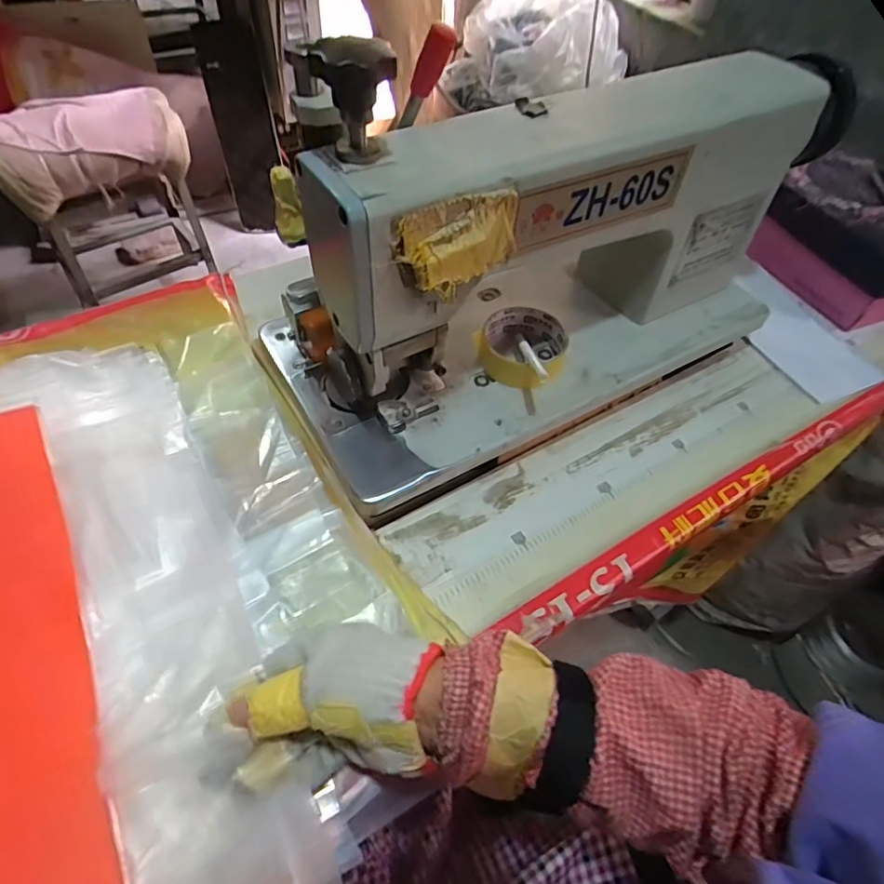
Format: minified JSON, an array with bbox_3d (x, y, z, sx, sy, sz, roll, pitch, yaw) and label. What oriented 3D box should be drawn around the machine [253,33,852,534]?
[{"bbox_3d":[0.126,-0.179,0.494,0.508,0.226,0.219,-29,61,-24],"label":"machine"}]

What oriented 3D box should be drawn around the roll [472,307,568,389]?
[{"bbox_3d":[0.077,-0.090,0.523,0.080,0.033,0.077,2,53,-3],"label":"roll"}]

